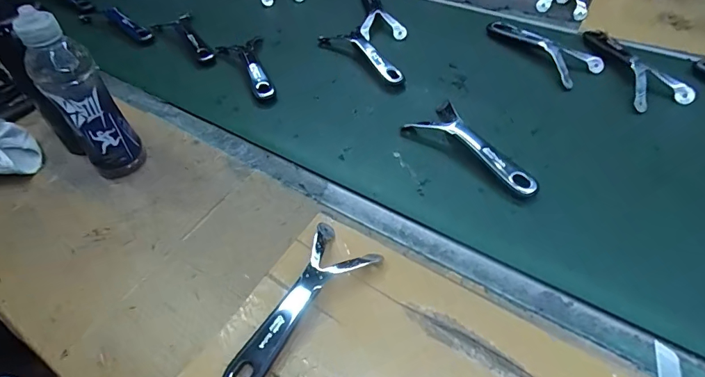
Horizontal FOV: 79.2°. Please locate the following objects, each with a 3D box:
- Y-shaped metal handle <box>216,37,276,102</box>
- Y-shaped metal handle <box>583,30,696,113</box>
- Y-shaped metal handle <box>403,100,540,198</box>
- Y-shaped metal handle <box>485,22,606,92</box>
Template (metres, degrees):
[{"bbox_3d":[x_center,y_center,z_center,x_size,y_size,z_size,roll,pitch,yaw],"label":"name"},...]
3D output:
[{"bbox_3d":[-0.177,-0.211,0.722,0.079,0.034,0.190,-18,51,-12],"label":"Y-shaped metal handle"},{"bbox_3d":[0.435,-0.193,0.659,0.084,0.013,0.201,-4,49,-1],"label":"Y-shaped metal handle"},{"bbox_3d":[0.170,-0.060,0.568,0.073,0.018,0.191,-36,57,-25],"label":"Y-shaped metal handle"},{"bbox_3d":[0.307,-0.233,0.706,0.078,0.019,0.197,-26,53,-18],"label":"Y-shaped metal handle"}]

